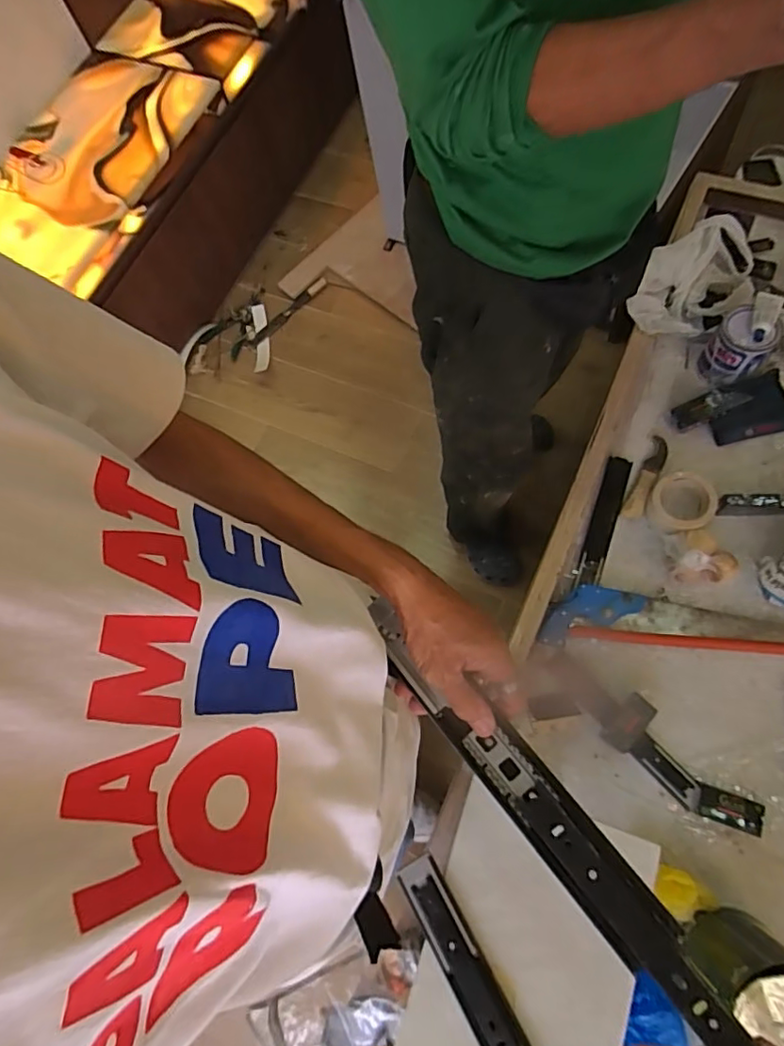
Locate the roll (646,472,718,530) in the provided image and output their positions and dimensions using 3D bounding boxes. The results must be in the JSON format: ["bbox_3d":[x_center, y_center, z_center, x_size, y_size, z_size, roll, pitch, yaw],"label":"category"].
[{"bbox_3d":[0.528,-0.039,1.011,0.104,0.041,0.113,-2,72,7],"label":"roll"}]

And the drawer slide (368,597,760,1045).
[{"bbox_3d":[0.128,0.226,0.375,0.034,0.018,0.444,-39,68,-11],"label":"drawer slide"}]

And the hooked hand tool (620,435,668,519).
[{"bbox_3d":[0.485,-0.088,1.046,0.036,0.013,0.182,27,74,11],"label":"hooked hand tool"}]

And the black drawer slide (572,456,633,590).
[{"bbox_3d":[0.394,-0.001,1.029,0.046,0.011,0.268,18,75,13],"label":"black drawer slide"}]

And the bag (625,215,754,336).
[{"bbox_3d":[0.609,-0.485,1.130,0.201,0.104,0.253,34,79,17],"label":"bag"}]

